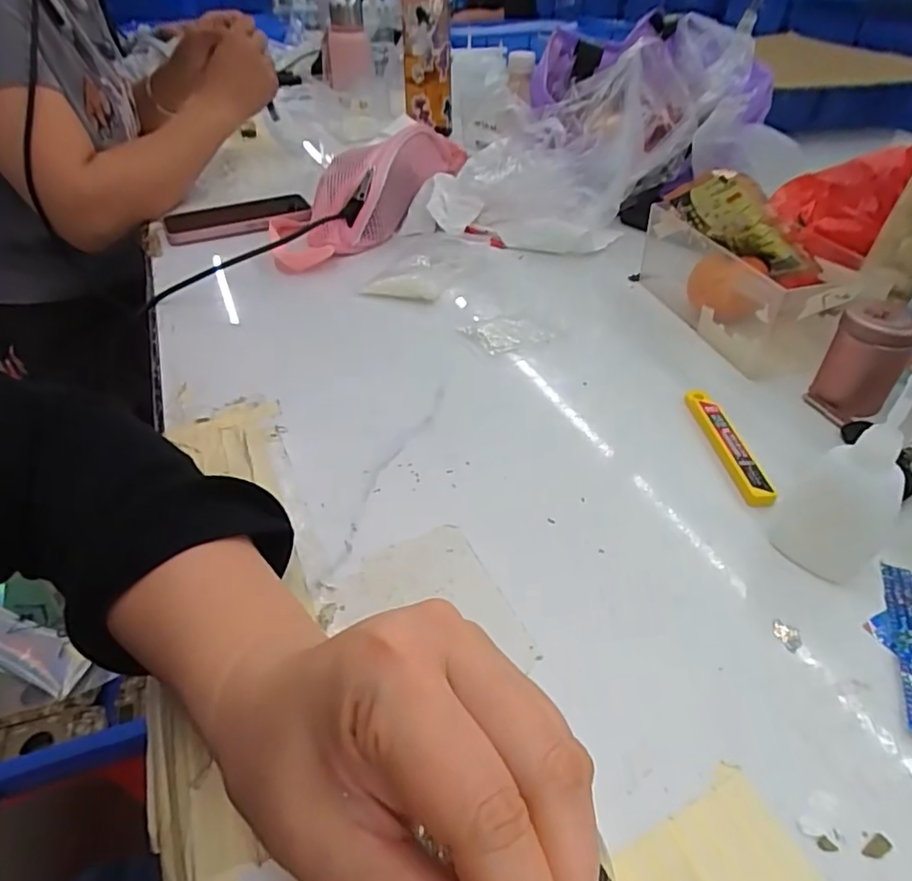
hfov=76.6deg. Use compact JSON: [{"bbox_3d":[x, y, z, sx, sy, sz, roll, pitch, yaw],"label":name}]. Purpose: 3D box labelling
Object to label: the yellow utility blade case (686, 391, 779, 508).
[{"bbox_3d":[0.168,0.002,0.362,0.018,0.010,0.099,-4,40,-3],"label":"yellow utility blade case"}]

